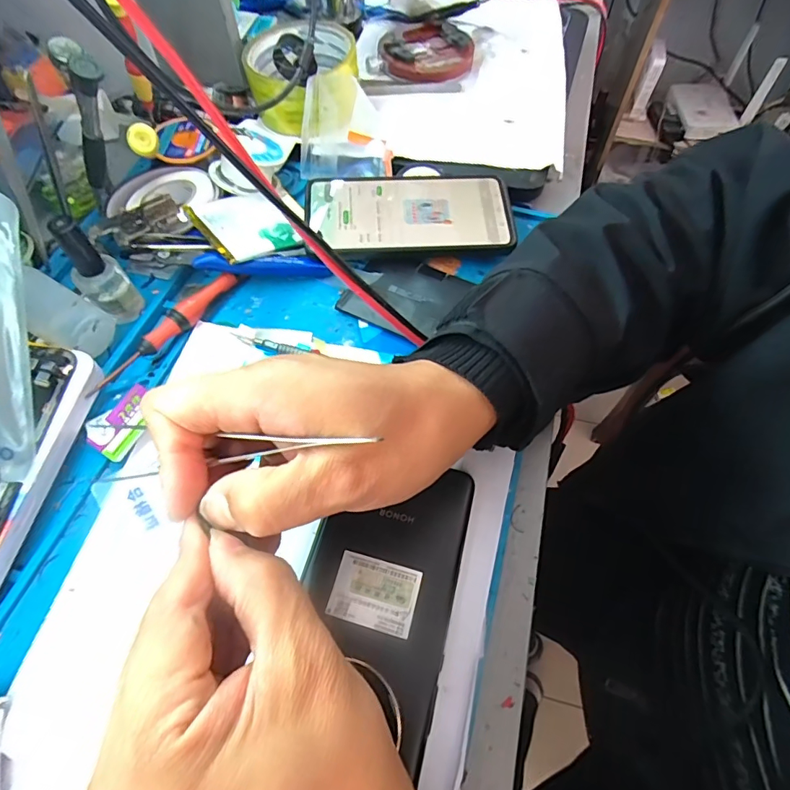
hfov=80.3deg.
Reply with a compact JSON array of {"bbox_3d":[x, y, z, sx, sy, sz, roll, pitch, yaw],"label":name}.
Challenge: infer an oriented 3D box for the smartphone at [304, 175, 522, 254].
[{"bbox_3d":[0.011,-0.134,0.344,0.147,0.007,0.072,-3,67,-3],"label":"smartphone"}]

